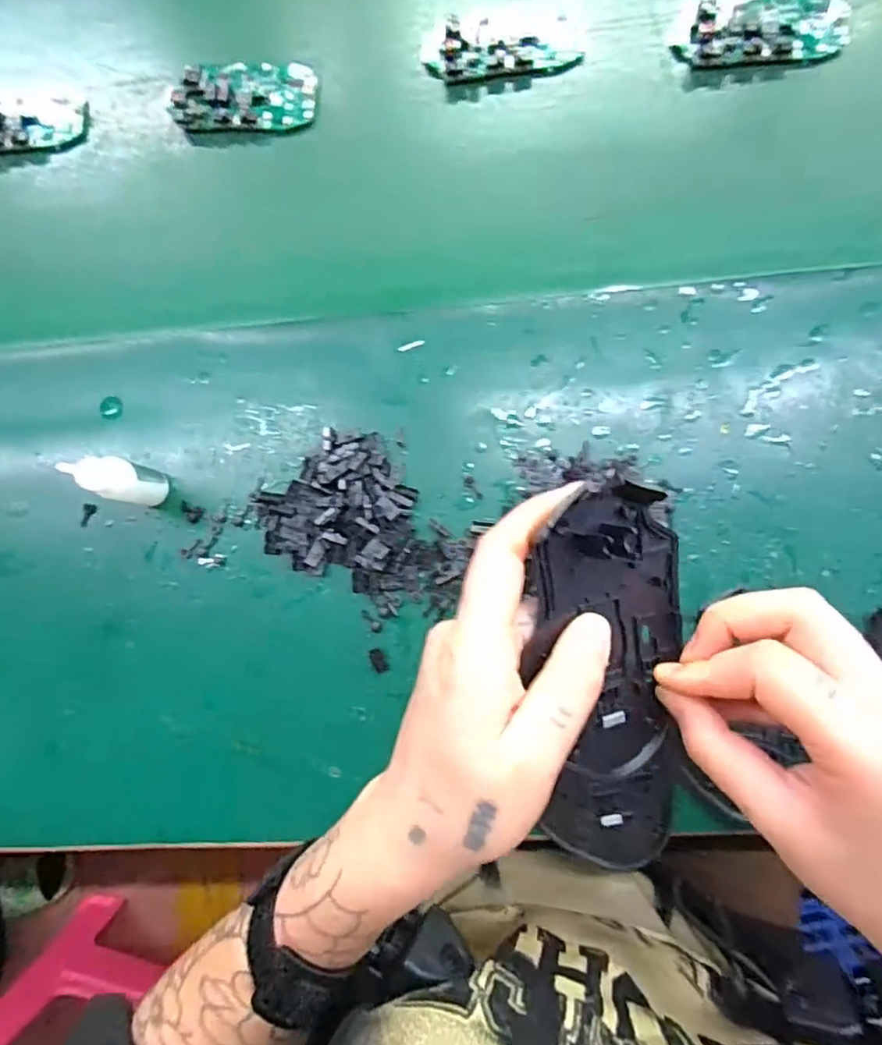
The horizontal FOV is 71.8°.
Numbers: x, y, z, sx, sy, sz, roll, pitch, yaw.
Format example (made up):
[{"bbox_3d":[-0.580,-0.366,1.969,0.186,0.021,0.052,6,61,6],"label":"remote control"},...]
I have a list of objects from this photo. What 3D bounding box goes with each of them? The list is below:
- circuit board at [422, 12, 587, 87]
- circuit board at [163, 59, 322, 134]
[{"bbox_3d":[0.038,-0.299,0.377,0.096,0.012,0.044,-6,82,4],"label":"circuit board"},{"bbox_3d":[-0.126,-0.273,0.389,0.092,0.007,0.043,1,83,5],"label":"circuit board"}]

